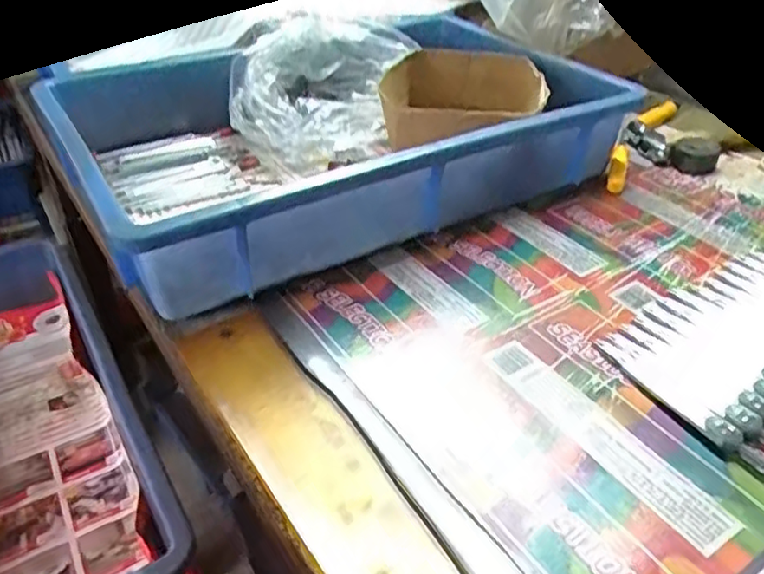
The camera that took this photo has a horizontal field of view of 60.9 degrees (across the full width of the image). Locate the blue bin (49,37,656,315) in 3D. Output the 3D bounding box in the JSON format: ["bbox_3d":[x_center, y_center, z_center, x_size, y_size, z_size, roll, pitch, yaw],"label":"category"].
[{"bbox_3d":[-0.055,-0.146,0.565,0.397,0.089,0.342,-22,42,-26],"label":"blue bin"}]

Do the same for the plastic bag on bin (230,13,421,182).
[{"bbox_3d":[-0.053,-0.187,0.605,0.144,0.093,0.174,7,38,10],"label":"plastic bag on bin"}]

